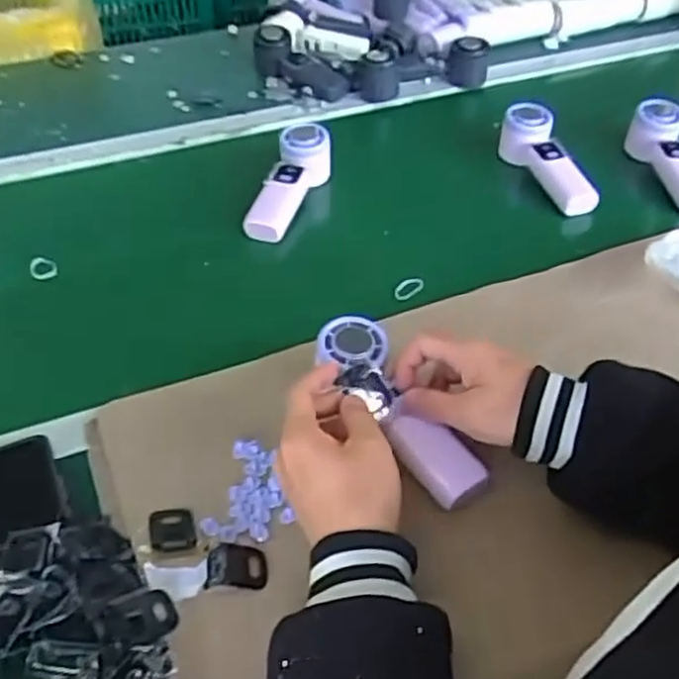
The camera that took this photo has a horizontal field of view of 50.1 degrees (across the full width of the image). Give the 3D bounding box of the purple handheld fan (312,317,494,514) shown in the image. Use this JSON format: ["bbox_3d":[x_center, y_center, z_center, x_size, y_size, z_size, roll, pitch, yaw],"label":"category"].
[{"bbox_3d":[0.043,0.048,0.535,0.058,0.033,0.163,-27,69,-25],"label":"purple handheld fan"}]

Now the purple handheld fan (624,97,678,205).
[{"bbox_3d":[0.391,-0.223,0.863,0.062,0.053,0.177,-2,45,-2],"label":"purple handheld fan"}]

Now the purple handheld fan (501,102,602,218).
[{"bbox_3d":[0.249,-0.208,0.865,0.057,0.056,0.171,-16,61,-16],"label":"purple handheld fan"}]

